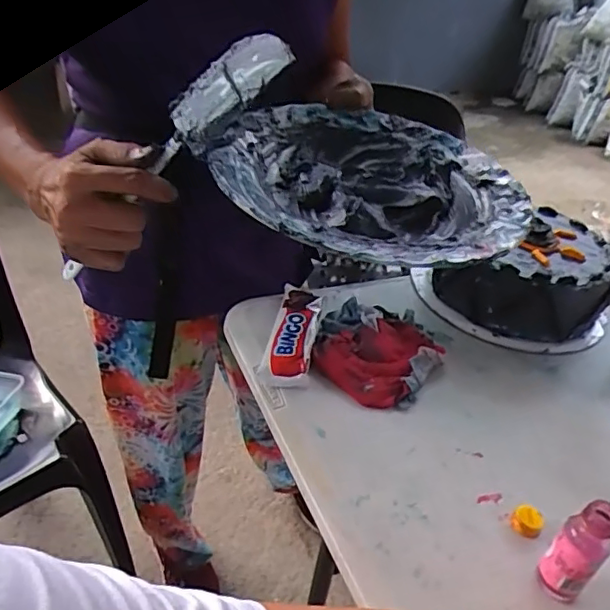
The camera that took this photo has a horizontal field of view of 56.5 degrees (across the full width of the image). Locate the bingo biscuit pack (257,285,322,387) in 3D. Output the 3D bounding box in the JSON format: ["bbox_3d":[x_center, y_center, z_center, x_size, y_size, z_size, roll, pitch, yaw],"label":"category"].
[{"bbox_3d":[-0.013,0.028,0.605,0.048,0.024,0.158,9,35,2],"label":"bingo biscuit pack"}]

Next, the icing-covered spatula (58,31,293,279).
[{"bbox_3d":[-0.101,-0.097,0.385,0.030,0.229,0.044,40,24,-27],"label":"icing-covered spatula"}]

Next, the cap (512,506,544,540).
[{"bbox_3d":[0.176,0.171,0.449,0.022,0.012,0.023,5,35,-4],"label":"cap"}]

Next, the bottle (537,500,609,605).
[{"bbox_3d":[0.188,0.174,0.393,0.030,0.089,0.030,-26,47,-38],"label":"bottle"}]

